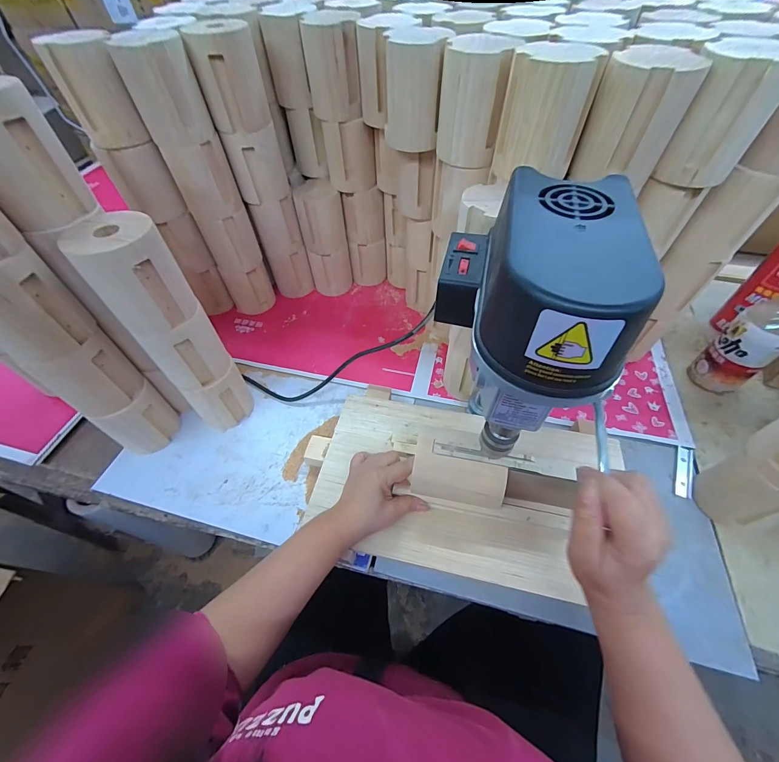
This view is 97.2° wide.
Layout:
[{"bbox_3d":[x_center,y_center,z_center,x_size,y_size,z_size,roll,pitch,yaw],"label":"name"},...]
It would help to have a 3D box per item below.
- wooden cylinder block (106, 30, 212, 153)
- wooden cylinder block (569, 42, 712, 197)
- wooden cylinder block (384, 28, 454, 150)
[{"bbox_3d":[-0.279,-0.362,0.432,0.078,0.100,0.070,-22,56,-14],"label":"wooden cylinder block"},{"bbox_3d":[0.239,-0.256,0.339,0.078,0.096,0.070,23,58,17],"label":"wooden cylinder block"},{"bbox_3d":[0.029,-0.339,0.407,0.070,0.101,0.059,11,55,9],"label":"wooden cylinder block"}]

